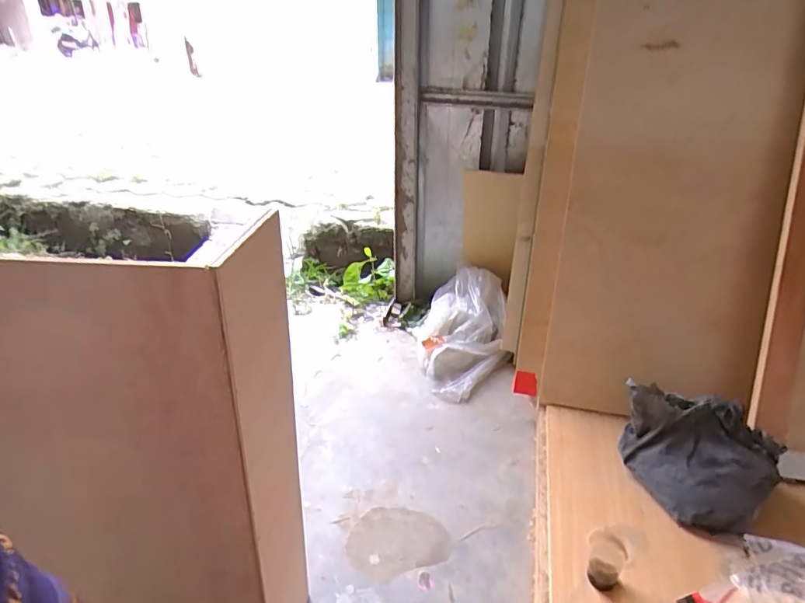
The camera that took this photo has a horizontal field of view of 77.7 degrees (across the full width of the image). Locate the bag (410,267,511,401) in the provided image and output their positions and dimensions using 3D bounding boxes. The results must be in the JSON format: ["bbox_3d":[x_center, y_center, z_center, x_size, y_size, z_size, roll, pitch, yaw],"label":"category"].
[{"bbox_3d":[0.187,0.086,1.594,0.288,0.192,0.506,3,27,4],"label":"bag"}]

